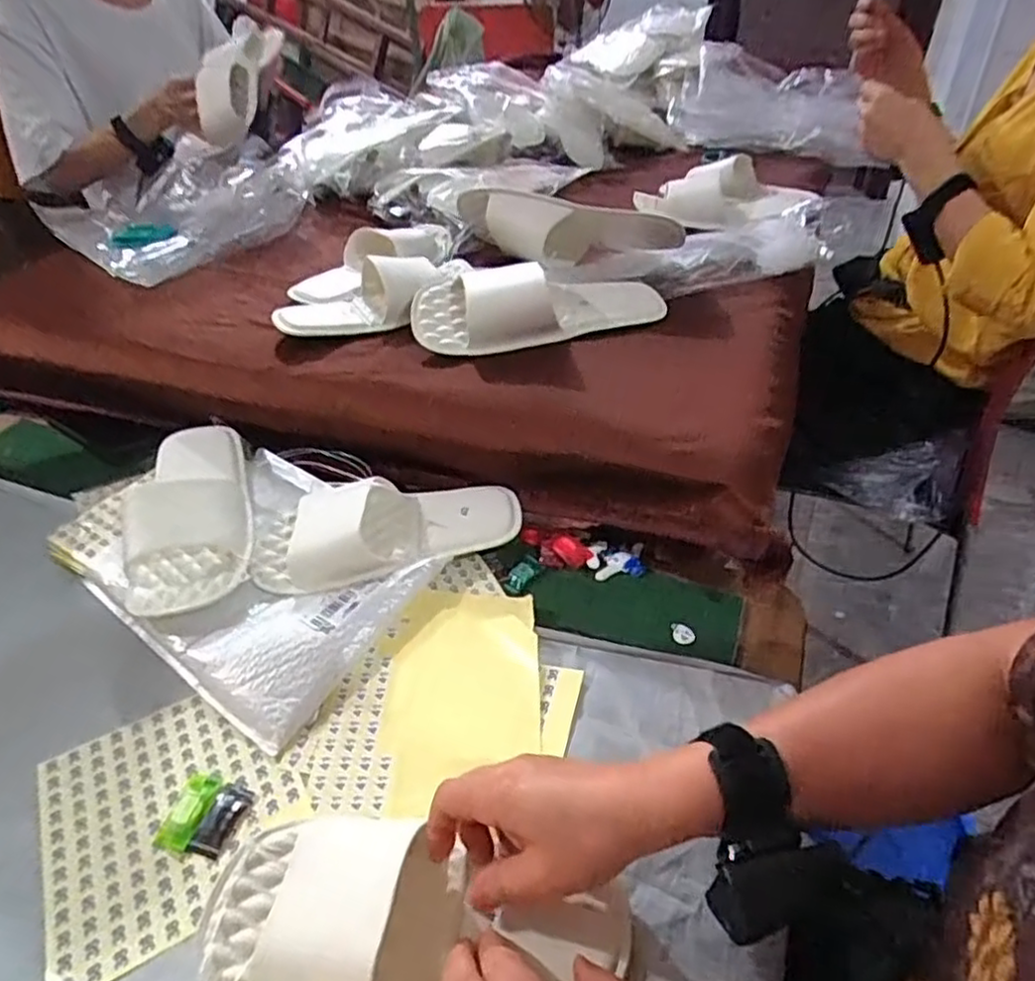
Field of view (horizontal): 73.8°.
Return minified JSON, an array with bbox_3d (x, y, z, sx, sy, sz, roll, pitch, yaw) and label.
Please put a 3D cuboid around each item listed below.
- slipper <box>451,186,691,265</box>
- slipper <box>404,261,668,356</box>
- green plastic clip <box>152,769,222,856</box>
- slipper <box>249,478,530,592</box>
[{"bbox_3d":[0.058,-0.316,0.828,0.270,0.085,0.061,11,42,15],"label":"slipper"},{"bbox_3d":[0.023,-0.208,0.741,0.272,0.062,0.107,-12,41,-12],"label":"slipper"},{"bbox_3d":[-0.217,0.212,0.456,0.025,0.004,0.052,6,41,10],"label":"green plastic clip"},{"bbox_3d":[-0.115,0.033,0.609,0.234,0.061,0.100,-4,40,-3],"label":"slipper"}]

